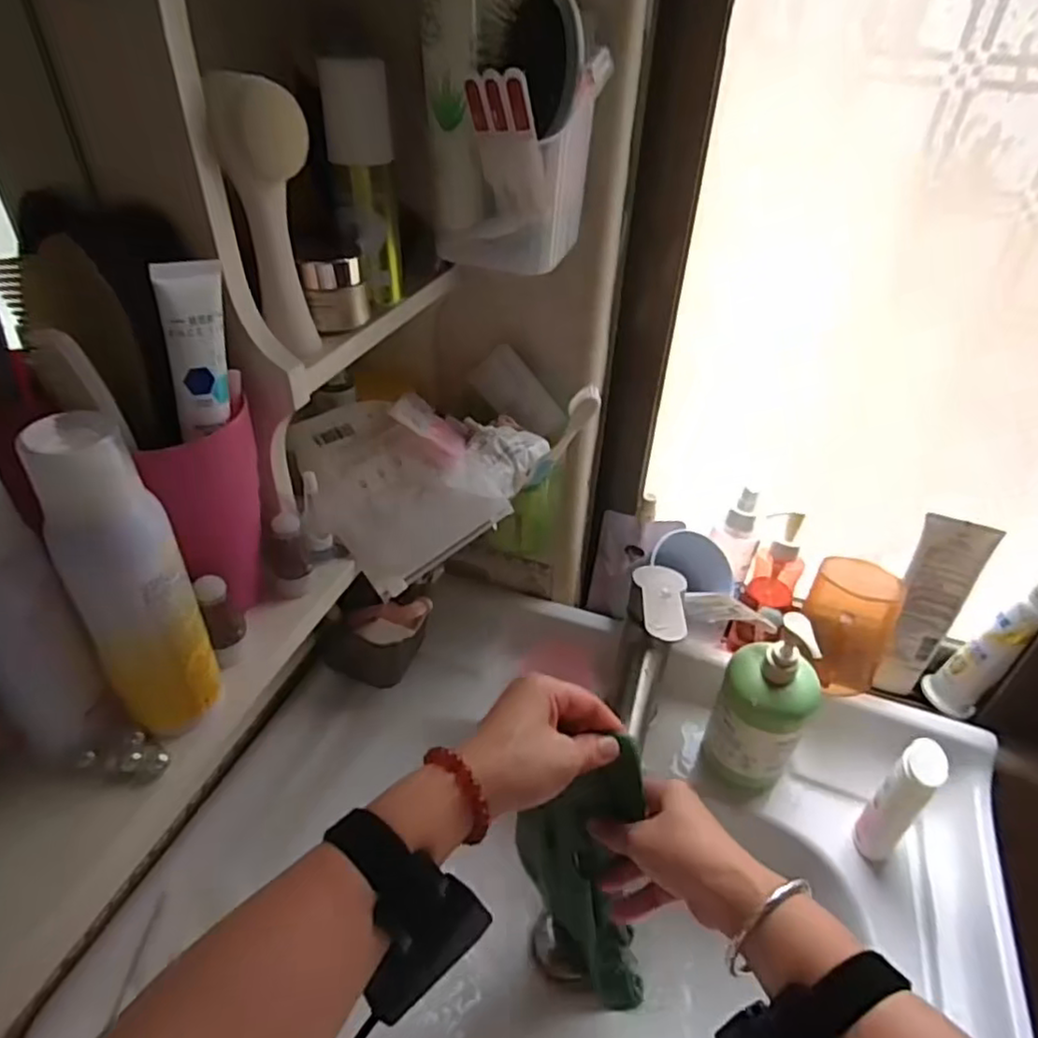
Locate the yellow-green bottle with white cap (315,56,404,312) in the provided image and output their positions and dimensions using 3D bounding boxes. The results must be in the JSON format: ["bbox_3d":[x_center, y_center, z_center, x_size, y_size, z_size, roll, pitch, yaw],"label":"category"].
[{"bbox_3d":[-0.093,-0.199,0.397,0.036,0.126,0.030,-8,40,-13],"label":"yellow-green bottle with white cap"}]

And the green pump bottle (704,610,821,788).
[{"bbox_3d":[0.204,0.152,0.548,0.074,0.179,0.058,20,42,21],"label":"green pump bottle"}]

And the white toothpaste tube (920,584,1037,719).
[{"bbox_3d":[0.415,0.109,0.584,0.031,0.165,0.045,-28,47,-32],"label":"white toothpaste tube"}]

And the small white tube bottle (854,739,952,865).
[{"bbox_3d":[0.297,0.223,0.518,0.027,0.126,0.030,-27,47,-31],"label":"small white tube bottle"}]

